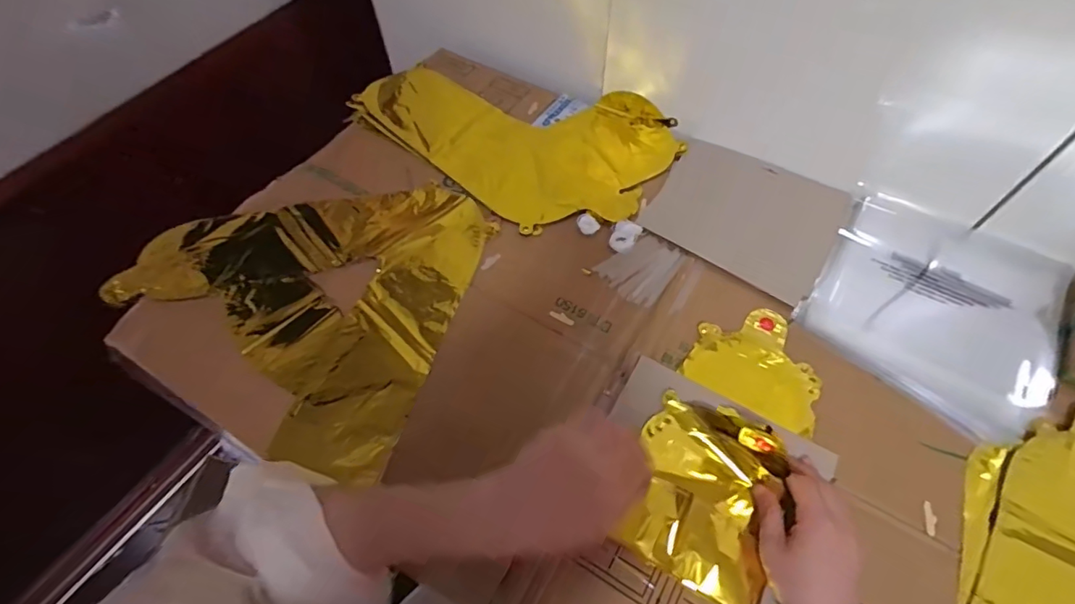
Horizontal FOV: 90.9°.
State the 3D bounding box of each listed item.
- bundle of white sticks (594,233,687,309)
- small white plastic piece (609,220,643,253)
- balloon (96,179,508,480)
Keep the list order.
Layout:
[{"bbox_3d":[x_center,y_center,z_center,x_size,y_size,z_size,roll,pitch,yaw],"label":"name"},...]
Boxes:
[{"bbox_3d":[0.111,-0.038,0.570,0.070,0.008,0.080,33,65,19],"label":"bundle of white sticks"},{"bbox_3d":[0.096,-0.073,0.584,0.027,0.014,0.033,32,65,18],"label":"small white plastic piece"},{"bbox_3d":[-0.267,-0.019,0.570,0.372,0.029,0.315,16,61,10],"label":"balloon"}]

